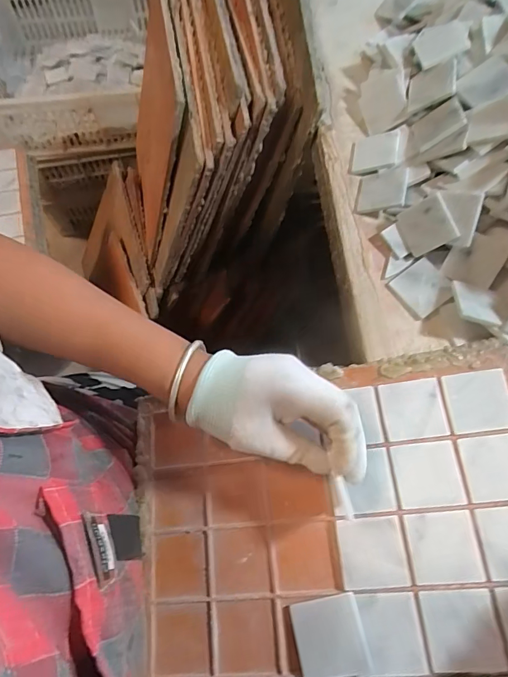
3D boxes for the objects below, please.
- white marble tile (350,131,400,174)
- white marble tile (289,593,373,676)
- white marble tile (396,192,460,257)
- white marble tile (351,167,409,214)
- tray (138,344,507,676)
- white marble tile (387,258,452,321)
[{"bbox_3d":[0.134,-0.208,0.471,0.051,0.004,0.046,0,68,27],"label":"white marble tile"},{"bbox_3d":[0.054,0.215,0.303,0.050,0.004,0.047,-21,61,13],"label":"white marble tile"},{"bbox_3d":[0.170,-0.111,0.417,0.004,0.046,0.047,-8,74,-47],"label":"white marble tile"},{"bbox_3d":[0.137,-0.158,0.453,0.053,0.008,0.048,-3,60,33],"label":"white marble tile"},{"bbox_3d":[0.072,0.187,0.314,0.329,0.010,0.332,-9,68,10],"label":"tray"},{"bbox_3d":[0.167,-0.050,0.419,0.051,0.007,0.048,-33,72,-14],"label":"white marble tile"}]

